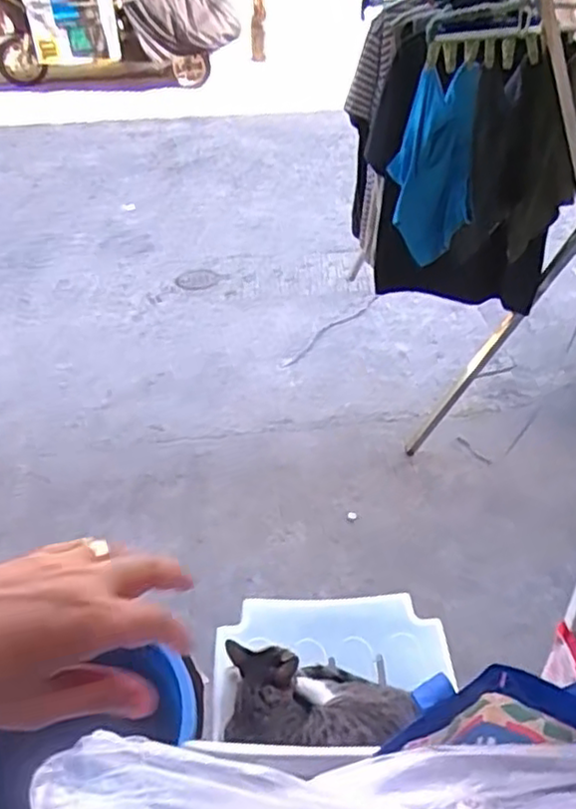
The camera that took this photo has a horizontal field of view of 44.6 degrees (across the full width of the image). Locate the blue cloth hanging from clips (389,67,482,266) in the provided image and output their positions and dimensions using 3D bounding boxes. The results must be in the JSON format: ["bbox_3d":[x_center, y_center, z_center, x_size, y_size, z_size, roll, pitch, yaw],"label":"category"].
[{"bbox_3d":[0.316,-0.502,1.534,0.175,0.393,0.061,-1,37,-3],"label":"blue cloth hanging from clips"}]

